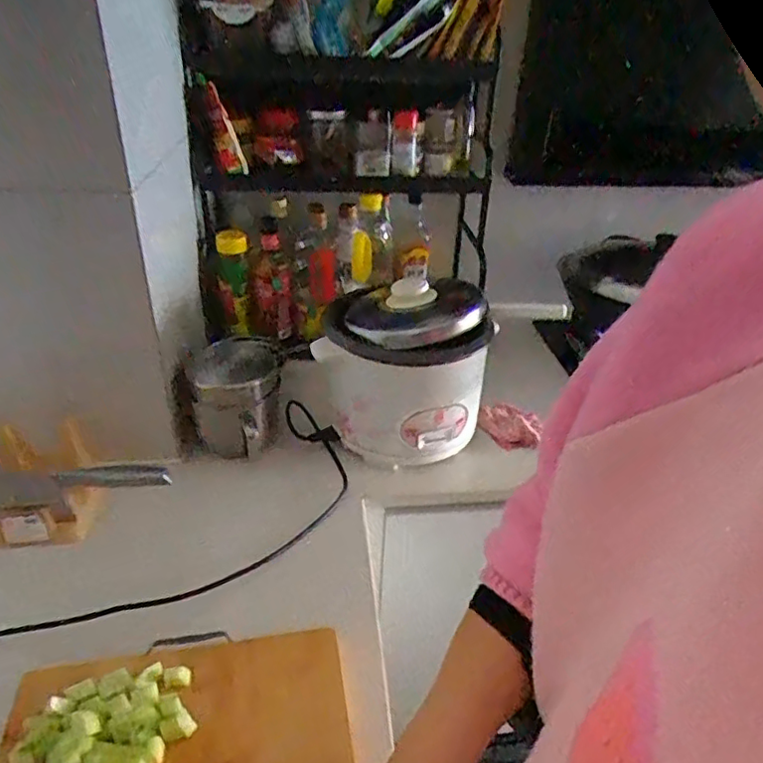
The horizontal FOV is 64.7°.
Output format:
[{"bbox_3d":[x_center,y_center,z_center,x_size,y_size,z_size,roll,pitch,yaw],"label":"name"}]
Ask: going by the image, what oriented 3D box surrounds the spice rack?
[{"bbox_3d":[-0.093,-0.354,1.129,0.525,0.429,0.243,-12,35,-23],"label":"spice rack"}]

